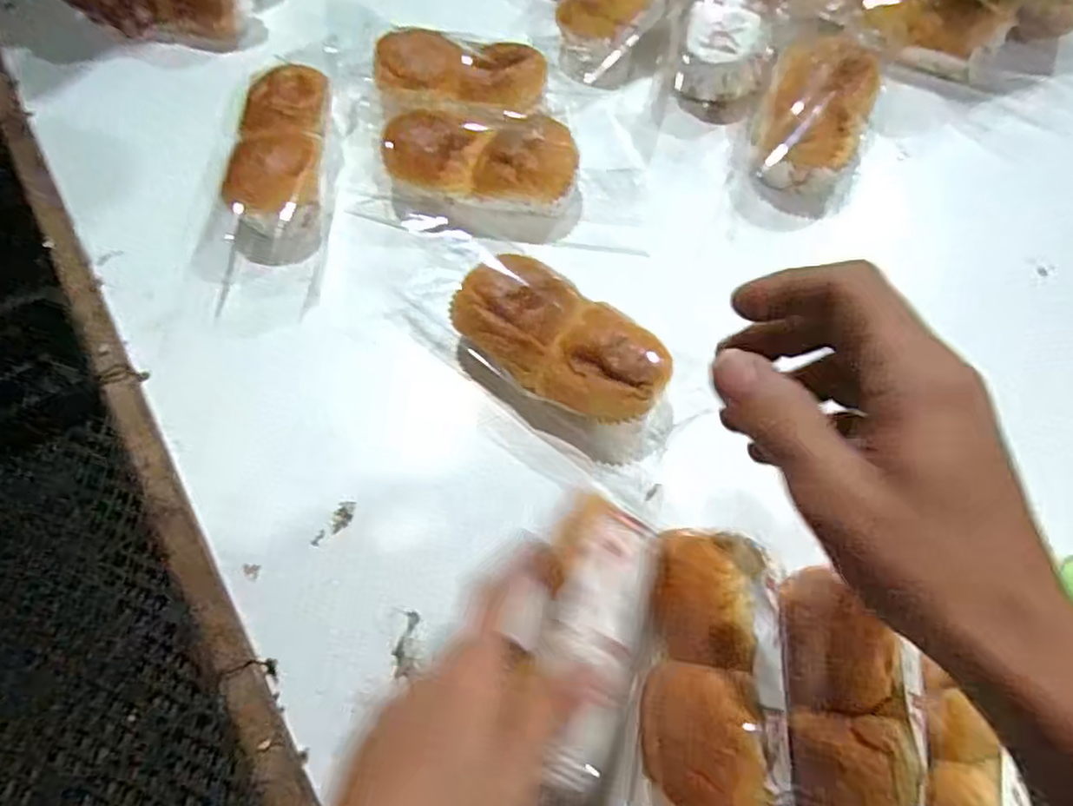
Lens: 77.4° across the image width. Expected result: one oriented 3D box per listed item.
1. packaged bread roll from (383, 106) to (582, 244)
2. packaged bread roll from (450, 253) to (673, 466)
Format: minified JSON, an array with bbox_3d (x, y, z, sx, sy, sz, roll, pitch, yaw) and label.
[{"bbox_3d":[-0.040,-0.162,0.480,0.142,0.046,0.076,6,65,2],"label":"packaged bread roll"},{"bbox_3d":[0.017,-0.030,0.411,0.144,0.052,0.073,33,70,15],"label":"packaged bread roll"}]

